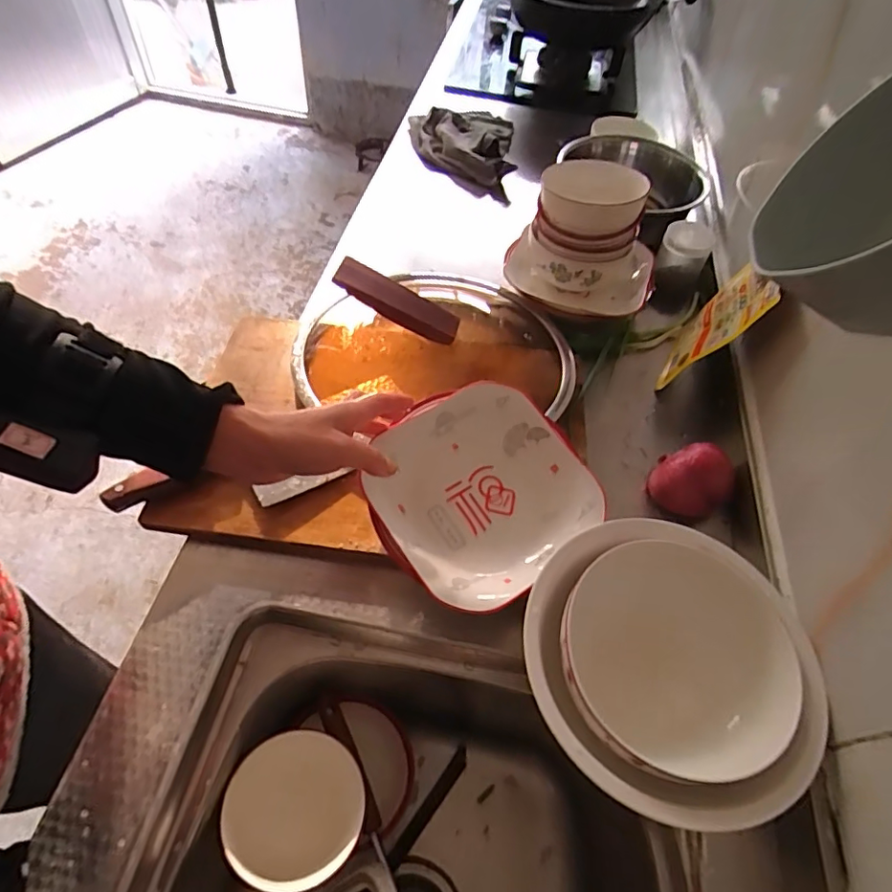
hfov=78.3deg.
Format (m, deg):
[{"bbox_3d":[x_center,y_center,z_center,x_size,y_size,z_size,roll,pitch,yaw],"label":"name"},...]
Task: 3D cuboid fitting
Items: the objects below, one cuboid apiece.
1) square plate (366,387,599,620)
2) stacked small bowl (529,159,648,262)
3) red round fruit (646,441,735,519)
[{"bbox_3d":[0.028,0.041,0.517,0.195,0.056,0.189,-32,63,-25],"label":"square plate"},{"bbox_3d":[0.185,-0.311,0.714,0.133,0.085,0.113,17,55,7],"label":"stacked small bowl"},{"bbox_3d":[0.263,0.037,0.590,0.076,0.060,0.068,38,60,21],"label":"red round fruit"}]

